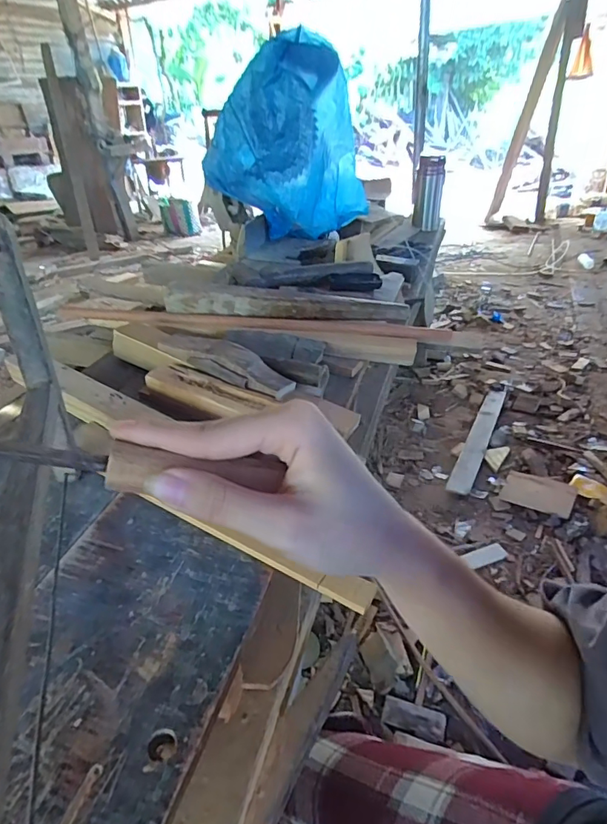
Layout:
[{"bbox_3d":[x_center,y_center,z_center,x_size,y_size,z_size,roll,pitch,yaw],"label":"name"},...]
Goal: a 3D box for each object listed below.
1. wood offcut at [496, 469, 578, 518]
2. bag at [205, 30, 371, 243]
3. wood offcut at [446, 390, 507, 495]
[{"bbox_3d":[0.708,0.244,1.440,0.190,0.017,0.147,17,37,31],"label":"wood offcut"},{"bbox_3d":[-0.053,-0.717,1.287,0.359,0.405,0.269,15,36,28],"label":"bag"},{"bbox_3d":[0.641,0.080,1.727,0.073,0.018,0.689,13,35,26],"label":"wood offcut"}]

